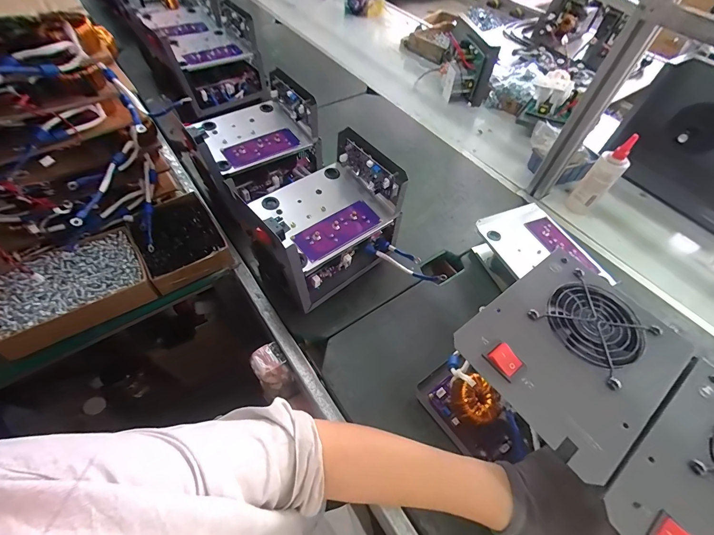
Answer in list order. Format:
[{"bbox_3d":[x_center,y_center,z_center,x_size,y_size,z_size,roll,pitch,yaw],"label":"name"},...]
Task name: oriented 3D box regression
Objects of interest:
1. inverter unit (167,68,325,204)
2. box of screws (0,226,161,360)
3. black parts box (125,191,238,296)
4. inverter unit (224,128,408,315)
[{"bbox_3d":[-0.199,-0.246,0.643,0.234,0.141,0.153,-33,62,-24],"label":"inverter unit"},{"bbox_3d":[-0.460,0.032,0.541,0.218,0.050,0.147,-26,60,-20],"label":"box of screws"},{"bbox_3d":[-0.324,-0.053,0.610,0.129,0.049,0.182,-30,61,-22],"label":"black parts box"},{"bbox_3d":[-0.050,-0.065,0.557,0.232,0.201,0.157,-31,62,-23],"label":"inverter unit"}]

